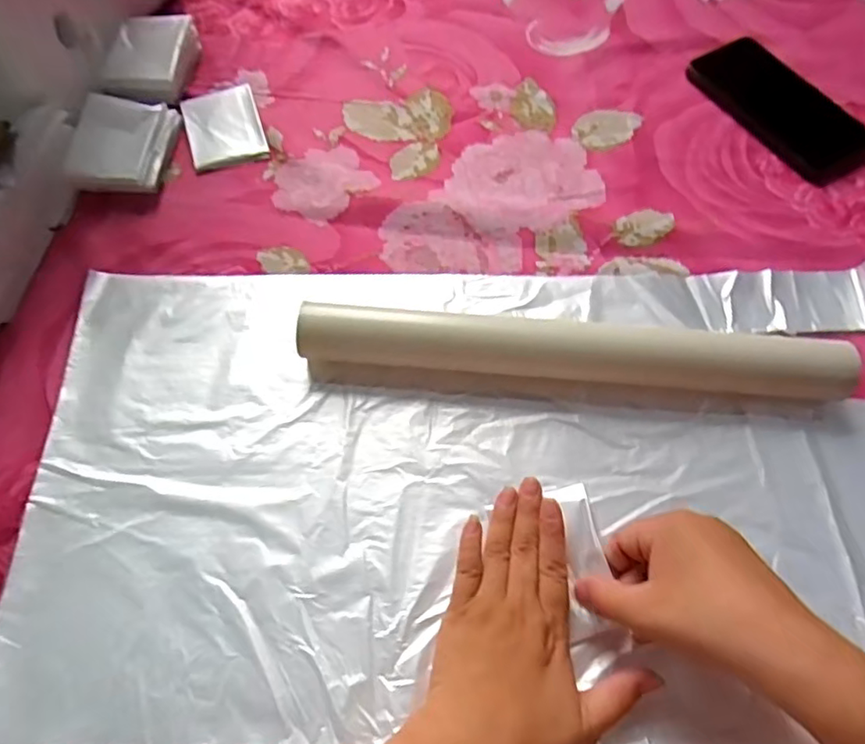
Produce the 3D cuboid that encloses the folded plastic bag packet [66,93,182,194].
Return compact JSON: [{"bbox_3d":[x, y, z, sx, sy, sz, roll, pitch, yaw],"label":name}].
[{"bbox_3d":[-0.258,-0.188,0.495,0.071,0.034,0.087,1,64,1],"label":"folded plastic bag packet"}]

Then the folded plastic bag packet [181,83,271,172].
[{"bbox_3d":[-0.183,-0.215,0.524,0.064,0.010,0.087,-17,65,-7],"label":"folded plastic bag packet"}]

